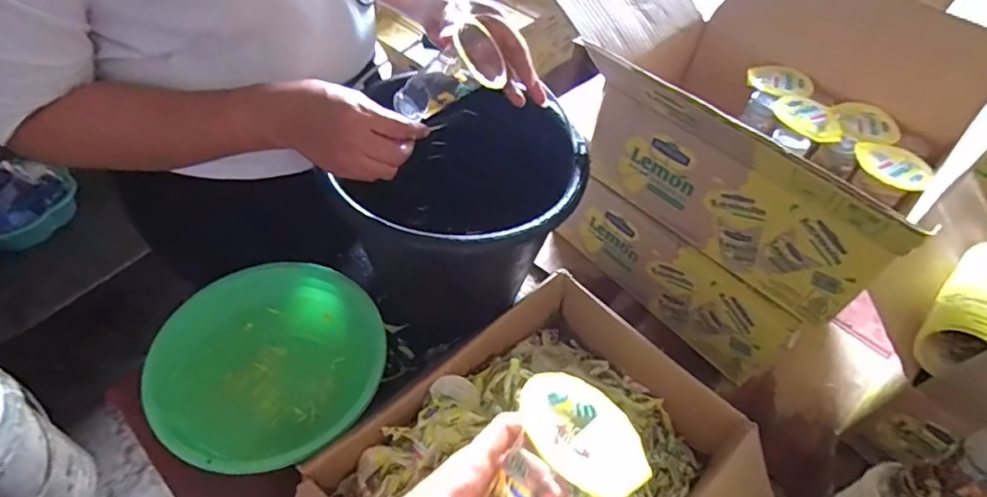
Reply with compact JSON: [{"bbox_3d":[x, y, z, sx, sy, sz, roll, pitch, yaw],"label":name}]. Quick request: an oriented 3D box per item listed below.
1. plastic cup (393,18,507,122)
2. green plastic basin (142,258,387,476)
[{"bbox_3d":[-0.055,-0.174,0.563,0.120,0.061,0.057,-20,40,35],"label":"plastic cup"},{"bbox_3d":[-0.241,0.128,0.592,0.223,0.075,0.229,3,51,-4],"label":"green plastic basin"}]

